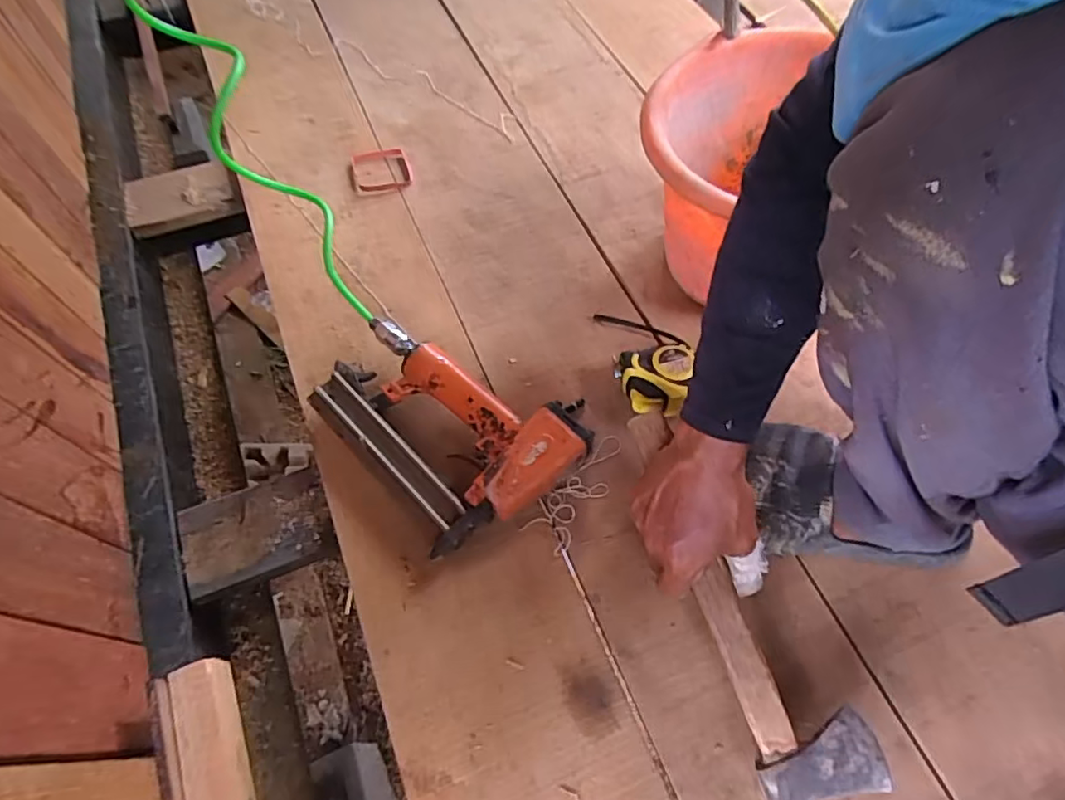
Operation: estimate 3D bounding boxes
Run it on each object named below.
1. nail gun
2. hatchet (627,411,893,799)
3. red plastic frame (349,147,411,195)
[{"bbox_3d":[-0.085,0.015,0.575,0.169,0.058,0.240,-36,68,-19],"label":"nail gun"},{"bbox_3d":[0.161,0.150,0.478,0.079,0.030,0.317,-19,71,-11],"label":"hatchet"},{"bbox_3d":[-0.198,-0.303,0.783,0.073,0.007,0.086,-13,62,-8],"label":"red plastic frame"}]

